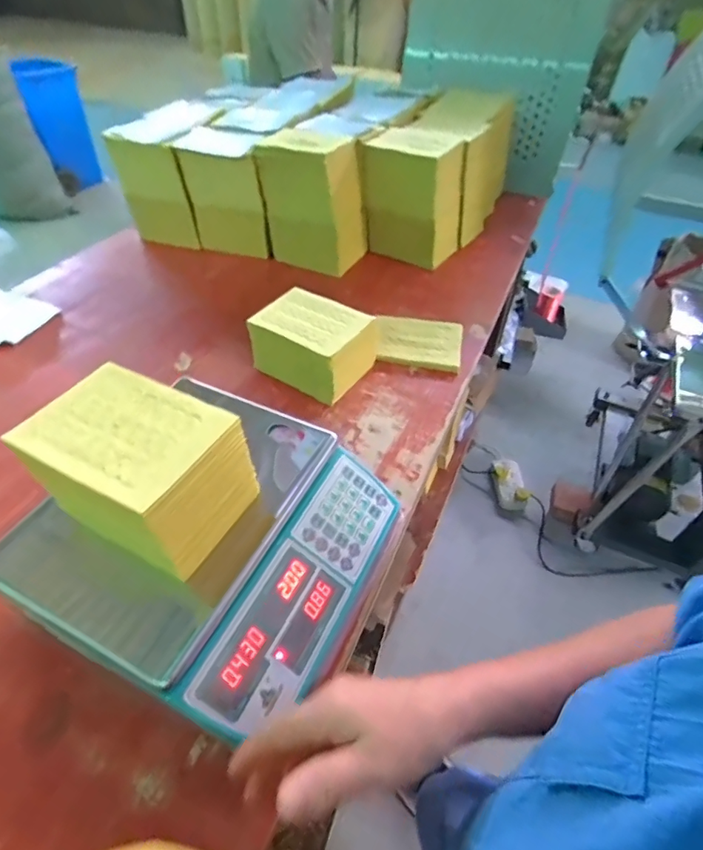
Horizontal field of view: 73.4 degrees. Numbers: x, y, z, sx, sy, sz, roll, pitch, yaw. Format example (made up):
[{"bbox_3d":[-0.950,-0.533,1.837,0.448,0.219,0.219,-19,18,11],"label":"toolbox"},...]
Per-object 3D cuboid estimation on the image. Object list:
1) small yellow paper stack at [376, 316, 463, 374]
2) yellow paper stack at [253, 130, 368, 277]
[{"bbox_3d":[0.118,-0.146,0.827,0.149,0.021,0.121,10,48,6],"label":"small yellow paper stack"},{"bbox_3d":[-0.074,-0.466,0.984,0.192,0.242,0.122,21,51,16],"label":"yellow paper stack"}]

